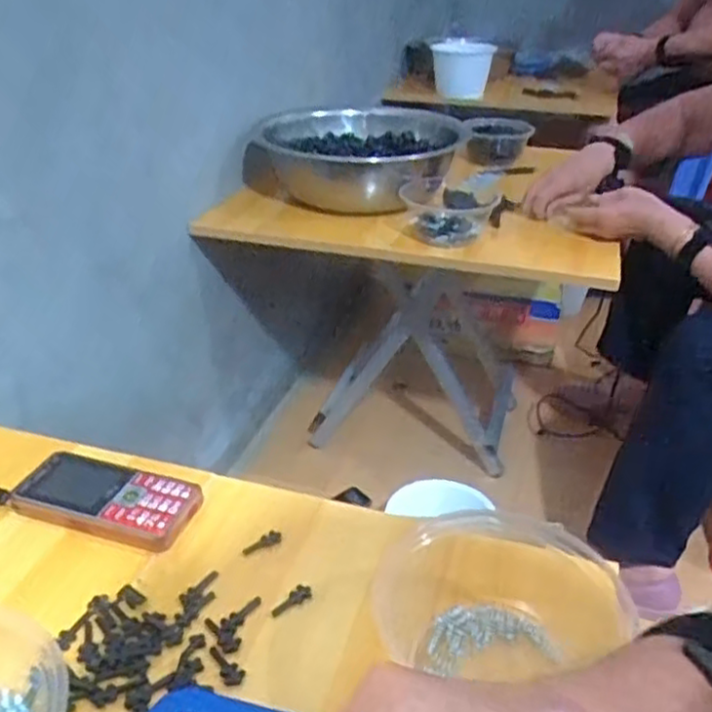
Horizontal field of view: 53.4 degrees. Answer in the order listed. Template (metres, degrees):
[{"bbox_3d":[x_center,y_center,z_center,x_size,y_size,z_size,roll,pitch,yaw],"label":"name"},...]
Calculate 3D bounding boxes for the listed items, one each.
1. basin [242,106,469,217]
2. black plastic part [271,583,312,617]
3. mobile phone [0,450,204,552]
[{"bbox_3d":[0.013,-0.325,1.147,0.286,0.106,0.340,18,34,24],"label":"basin"},{"bbox_3d":[-0.040,0.153,0.443,0.012,0.004,0.028,26,38,34],"label":"black plastic part"},{"bbox_3d":[-0.192,0.100,0.512,0.152,0.018,0.062,12,32,16],"label":"mobile phone"}]

